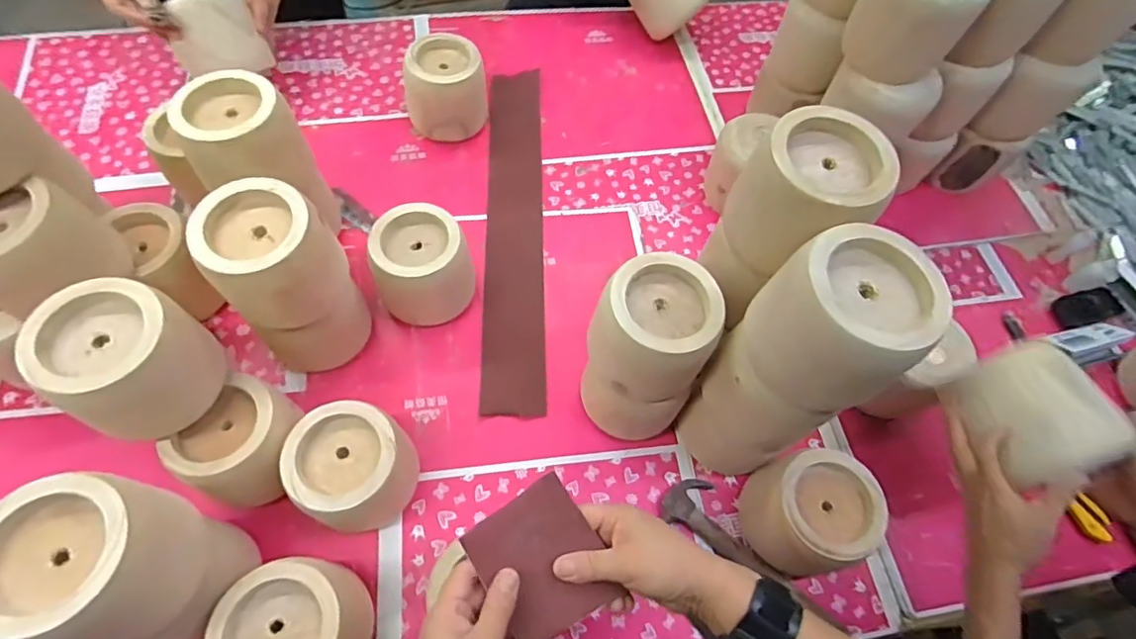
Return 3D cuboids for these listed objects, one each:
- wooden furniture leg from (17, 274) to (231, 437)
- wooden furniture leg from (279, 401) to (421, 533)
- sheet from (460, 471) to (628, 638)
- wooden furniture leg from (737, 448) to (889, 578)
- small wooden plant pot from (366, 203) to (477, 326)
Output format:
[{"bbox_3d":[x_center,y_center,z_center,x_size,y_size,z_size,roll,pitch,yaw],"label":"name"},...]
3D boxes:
[{"bbox_3d":[-0.446,0.044,0.570,0.118,0.119,0.126,17,62,4],"label":"wooden furniture leg"},{"bbox_3d":[-0.257,0.176,0.676,0.137,0.136,0.128,20,63,7],"label":"wooden furniture leg"},{"bbox_3d":[-0.020,0.191,0.444,0.089,0.006,0.103,-31,78,-12],"label":"sheet"},{"bbox_3d":[0.293,0.236,0.686,0.122,0.142,0.121,1,63,-3],"label":"wooden furniture leg"},{"bbox_3d":[-0.201,-0.066,0.799,0.126,0.141,0.133,-14,64,-12],"label":"small wooden plant pot"}]

